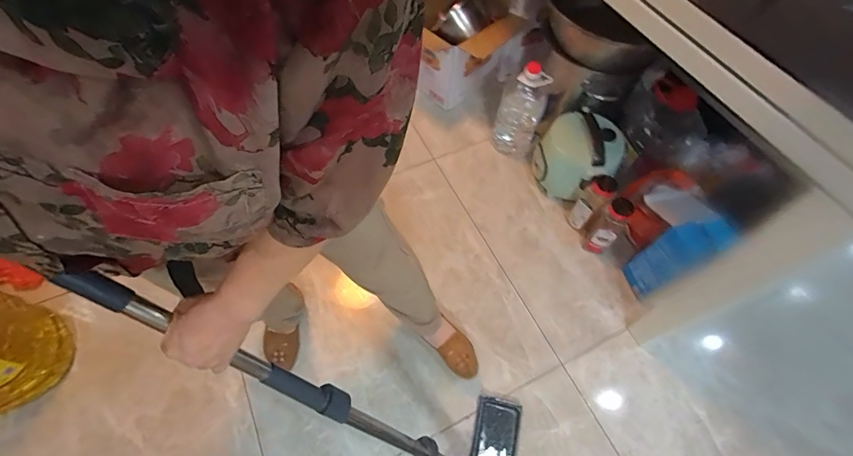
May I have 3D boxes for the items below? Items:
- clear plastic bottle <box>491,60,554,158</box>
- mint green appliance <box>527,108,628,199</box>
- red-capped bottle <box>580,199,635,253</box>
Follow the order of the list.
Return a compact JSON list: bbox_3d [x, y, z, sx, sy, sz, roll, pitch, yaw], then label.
[{"bbox_3d":[0.325,-0.418,1.349,0.156,0.316,0.162,16,61,7],"label":"clear plastic bottle"},{"bbox_3d":[0.486,-0.240,1.311,0.251,0.269,0.267,-22,62,-14],"label":"mint green appliance"},{"bbox_3d":[0.551,-0.002,1.204,0.084,0.216,0.090,37,65,18],"label":"red-capped bottle"}]

